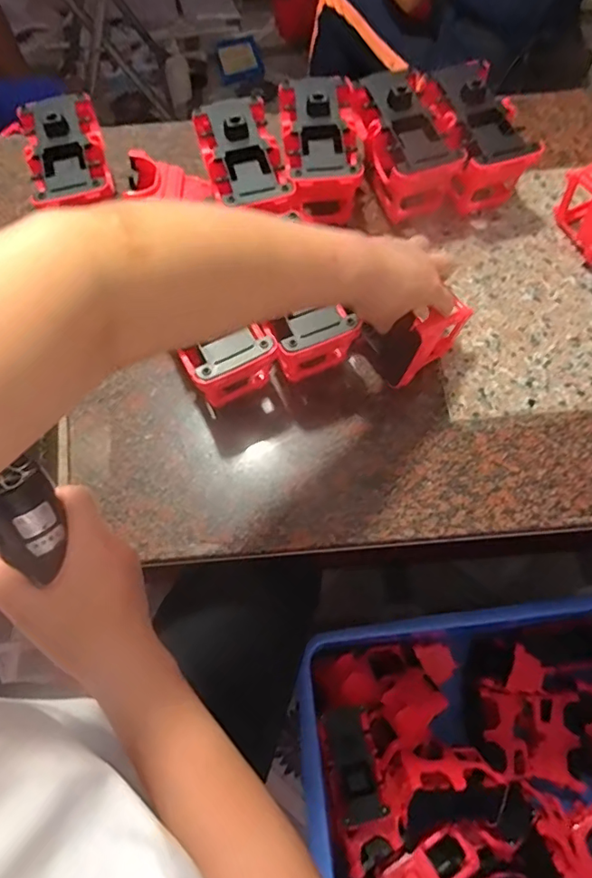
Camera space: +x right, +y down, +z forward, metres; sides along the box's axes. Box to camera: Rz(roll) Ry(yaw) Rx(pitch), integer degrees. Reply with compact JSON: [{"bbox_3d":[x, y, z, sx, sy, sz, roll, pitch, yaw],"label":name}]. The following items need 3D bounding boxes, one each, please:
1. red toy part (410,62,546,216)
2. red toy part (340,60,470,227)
[{"bbox_3d":[0.197,-0.339,0.608,0.099,0.089,0.155,-19,68,-7],"label":"red toy part"},{"bbox_3d":[0.116,-0.329,0.598,0.082,0.094,0.152,-20,68,-7],"label":"red toy part"}]

